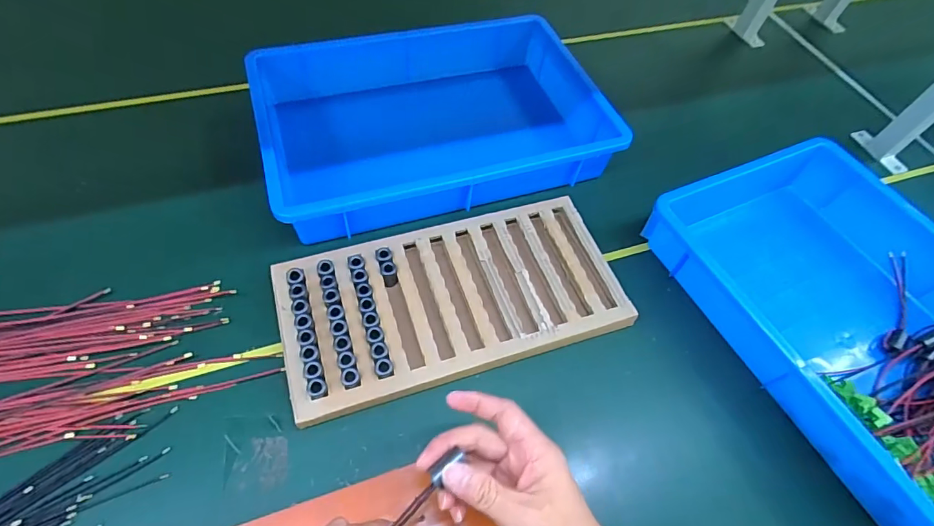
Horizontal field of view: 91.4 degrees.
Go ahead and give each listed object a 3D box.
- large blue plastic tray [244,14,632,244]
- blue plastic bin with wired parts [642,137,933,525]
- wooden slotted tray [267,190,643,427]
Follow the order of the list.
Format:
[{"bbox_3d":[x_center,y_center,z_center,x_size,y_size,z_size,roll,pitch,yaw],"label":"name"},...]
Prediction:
[{"bbox_3d":[-0.049,-0.193,0.625,0.420,0.103,0.282,-13,60,-13],"label":"large blue plastic tray"},{"bbox_3d":[0.431,0.064,0.483,0.279,0.115,0.431,-21,62,-16],"label":"blue plastic bin with wired parts"},{"bbox_3d":[-0.012,0.036,0.498,0.357,0.032,0.177,-14,60,-13],"label":"wooden slotted tray"}]

